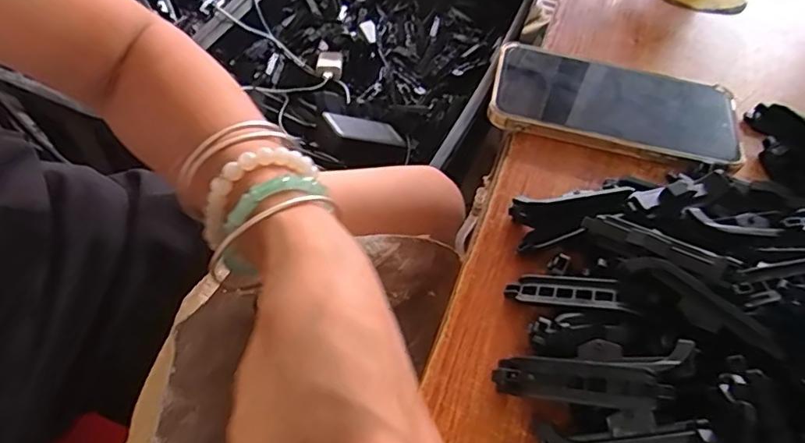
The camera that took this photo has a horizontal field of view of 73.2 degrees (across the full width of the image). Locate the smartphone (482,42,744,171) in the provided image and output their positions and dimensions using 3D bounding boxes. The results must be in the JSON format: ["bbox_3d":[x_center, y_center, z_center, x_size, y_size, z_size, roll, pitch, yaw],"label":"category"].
[{"bbox_3d":[0.148,-0.083,0.373,0.168,0.016,0.083,15,54,4],"label":"smartphone"}]

